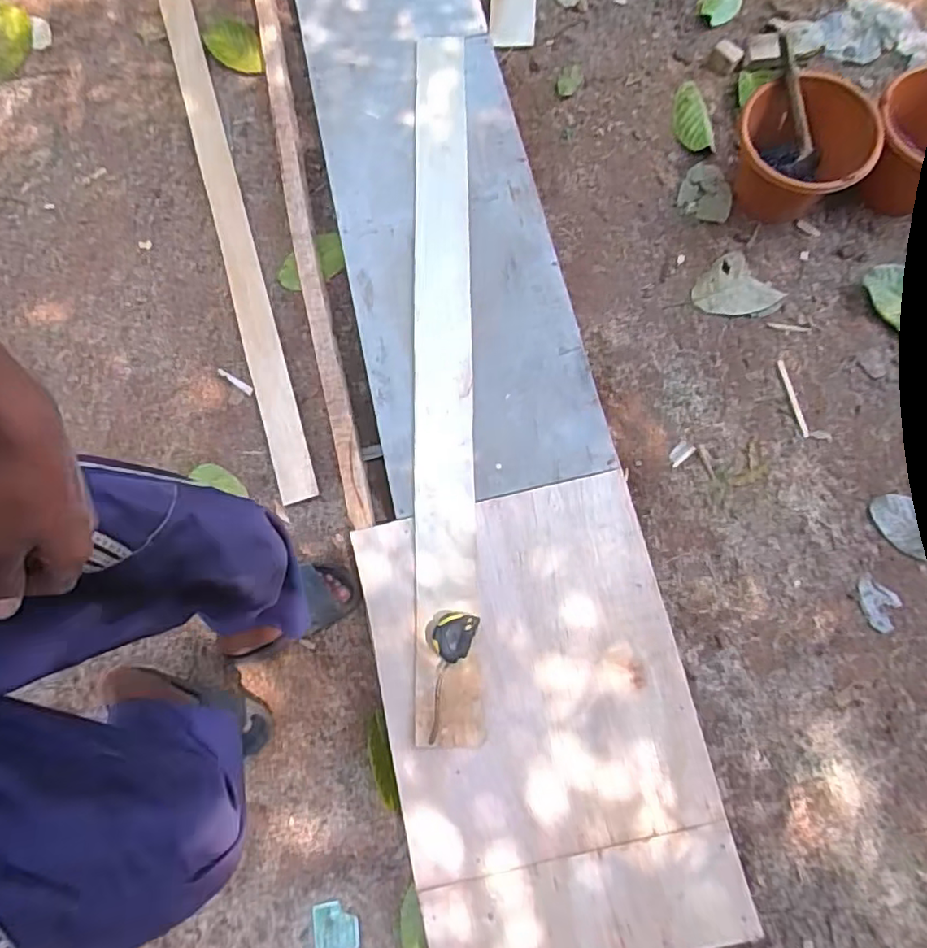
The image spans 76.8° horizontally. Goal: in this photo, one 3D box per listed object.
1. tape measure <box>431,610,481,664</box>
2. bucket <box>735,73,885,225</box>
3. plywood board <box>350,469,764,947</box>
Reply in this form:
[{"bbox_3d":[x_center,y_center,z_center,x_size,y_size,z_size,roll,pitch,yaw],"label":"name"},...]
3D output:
[{"bbox_3d":[-0.017,0.263,0.951,0.067,0.039,0.082,19,78,6],"label":"tape measure"},{"bbox_3d":[0.652,-0.626,1.156,0.243,0.161,0.226,0,76,2],"label":"bucket"},{"bbox_3d":[0.120,0.387,0.939,0.482,0.015,0.708,-13,76,-1],"label":"plywood board"}]

